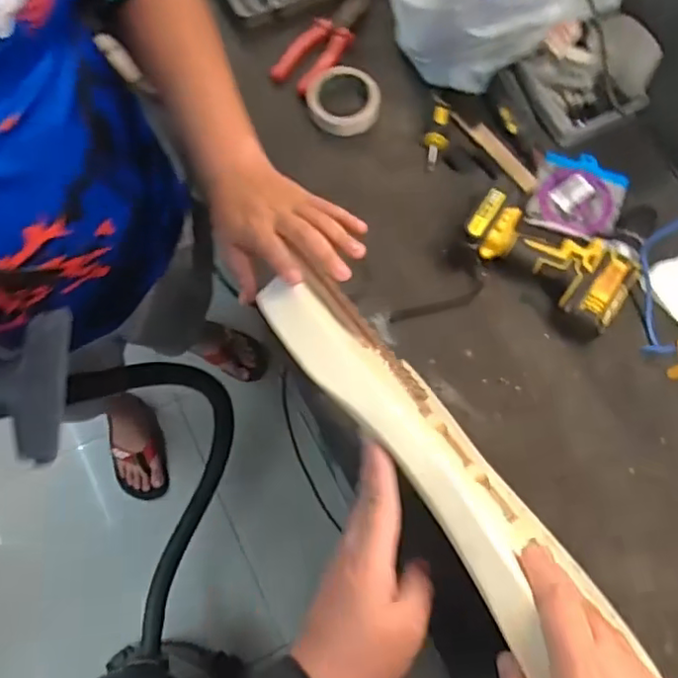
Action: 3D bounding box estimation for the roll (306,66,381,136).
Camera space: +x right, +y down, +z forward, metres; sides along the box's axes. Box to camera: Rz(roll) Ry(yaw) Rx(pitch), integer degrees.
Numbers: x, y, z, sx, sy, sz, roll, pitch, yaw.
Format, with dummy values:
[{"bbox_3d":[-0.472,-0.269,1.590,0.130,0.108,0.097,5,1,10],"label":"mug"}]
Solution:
[{"bbox_3d":[0.008,-0.333,0.857,0.098,0.025,0.099,0,69,-1],"label":"roll"}]

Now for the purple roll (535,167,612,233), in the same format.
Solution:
[{"bbox_3d":[0.312,-0.185,0.812,0.096,0.011,0.092,0,69,-1],"label":"purple roll"}]

